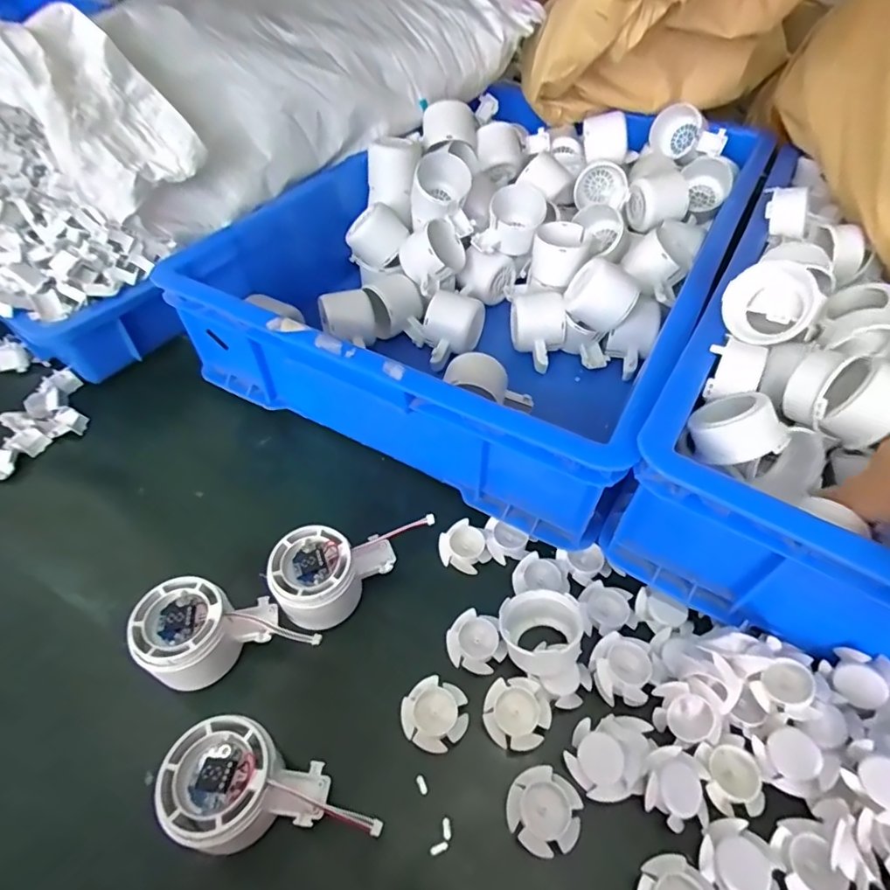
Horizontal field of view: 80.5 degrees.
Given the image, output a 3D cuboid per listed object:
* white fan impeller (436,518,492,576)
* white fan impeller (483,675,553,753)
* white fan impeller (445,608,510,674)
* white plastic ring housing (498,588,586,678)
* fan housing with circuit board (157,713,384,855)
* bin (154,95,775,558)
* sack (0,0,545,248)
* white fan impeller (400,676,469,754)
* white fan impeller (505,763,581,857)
[{"bbox_3d":[0.015,0.081,0.410,0.036,0.012,0.038,-31,57,-23],"label":"white fan impeller"},{"bbox_3d":[0.045,0.168,0.331,0.039,0.012,0.041,0,50,0],"label":"white fan impeller"},{"bbox_3d":[0.022,0.135,0.364,0.040,0.012,0.040,0,50,0],"label":"white fan impeller"},{"bbox_3d":[0.065,0.124,0.353,0.057,0.024,0.053,0,50,0],"label":"white plastic ring housing"},{"bbox_3d":[-0.103,0.191,0.284,0.088,0.050,0.058,19,53,16],"label":"fan housing with circuit board"},{"bbox_3d":[0.058,-0.208,0.577,0.432,0.137,0.549,24,54,19],"label":"bin"},{"bbox_3d":[-0.172,-0.408,0.588,0.227,0.151,0.584,37,59,27],"label":"sack"},{"bbox_3d":[-0.006,0.170,0.332,0.039,0.009,0.040,0,50,0],"label":"white fan impeller"},{"bbox_3d":[0.056,0.207,0.299,0.040,0.011,0.039,0,50,0],"label":"white fan impeller"}]

